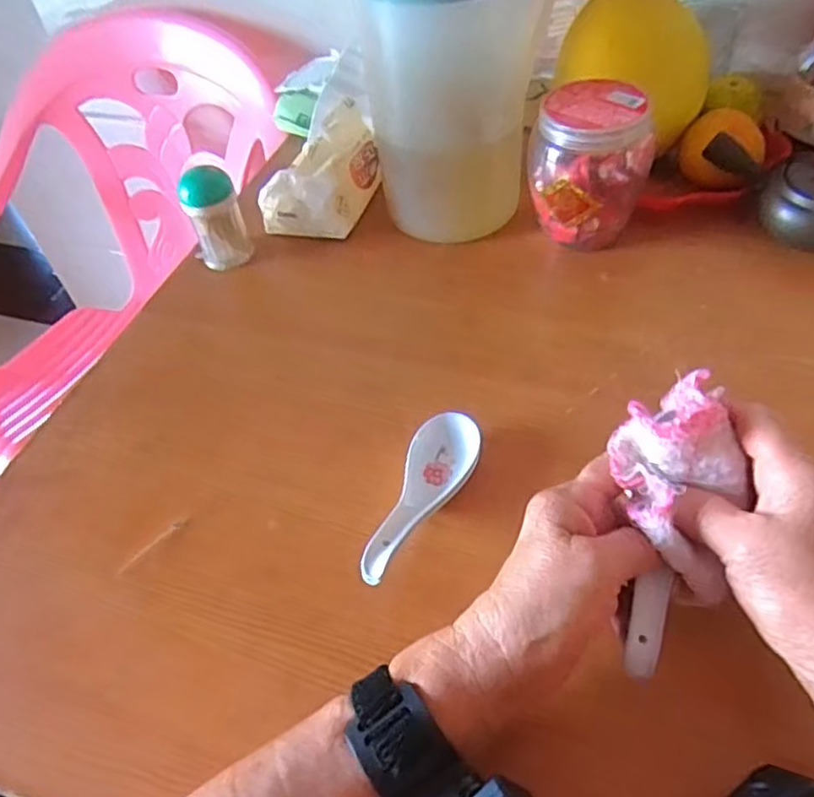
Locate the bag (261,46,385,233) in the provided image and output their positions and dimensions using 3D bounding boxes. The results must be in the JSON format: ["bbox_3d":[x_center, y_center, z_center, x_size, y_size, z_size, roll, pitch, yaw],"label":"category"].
[{"bbox_3d":[-0.075,-0.209,0.595,0.119,0.141,0.062,-28,51,-17],"label":"bag"}]

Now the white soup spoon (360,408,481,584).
[{"bbox_3d":[0.011,0.061,0.407,0.041,0.035,0.131,12,51,17],"label":"white soup spoon"}]

